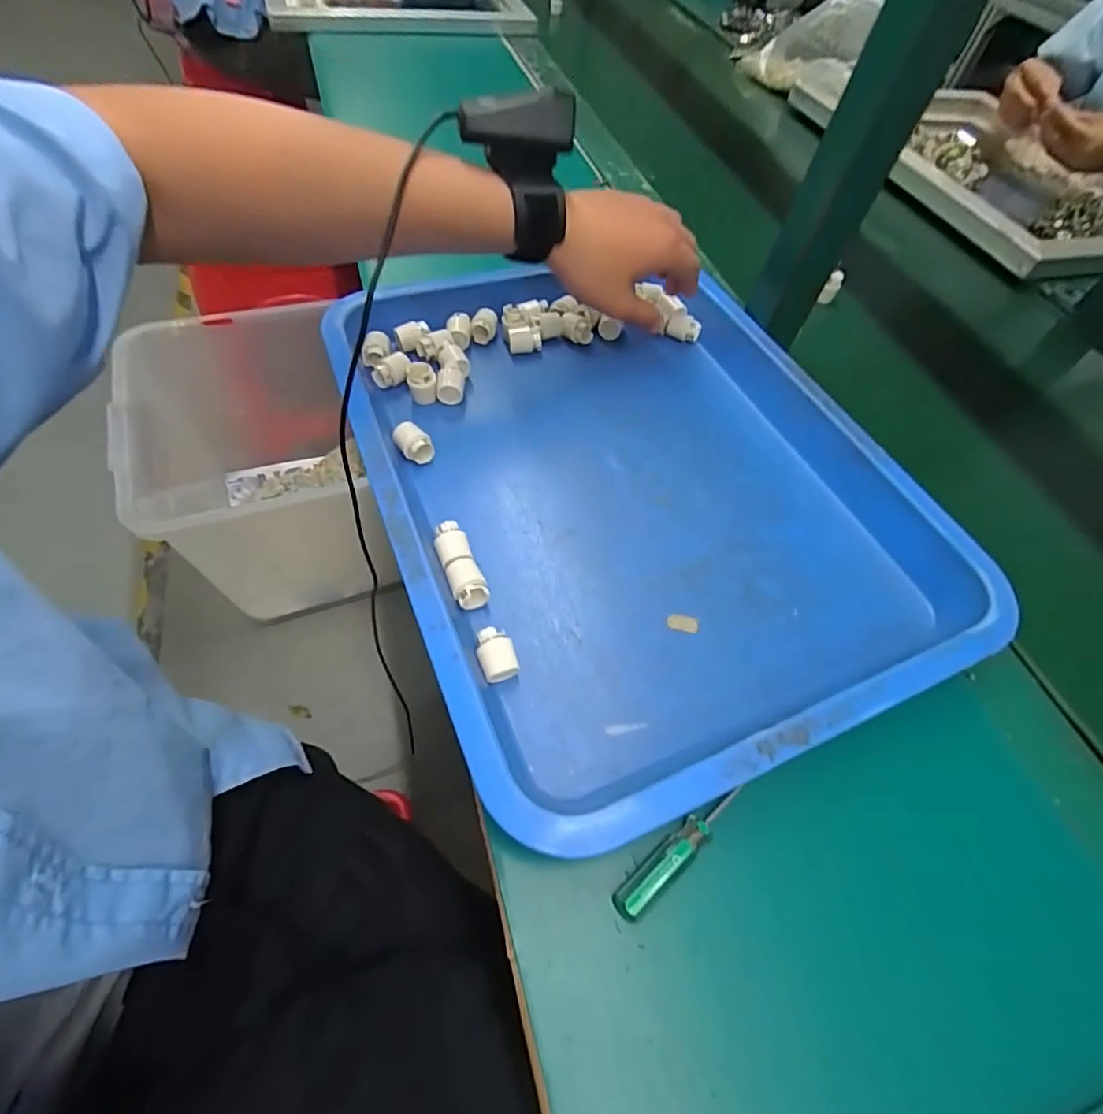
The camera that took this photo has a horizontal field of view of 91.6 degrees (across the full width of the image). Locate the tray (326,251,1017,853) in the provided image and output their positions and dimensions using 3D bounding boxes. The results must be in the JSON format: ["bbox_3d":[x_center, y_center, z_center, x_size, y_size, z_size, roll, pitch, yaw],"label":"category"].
[{"bbox_3d":[0.051,-0.067,0.388,0.341,0.051,0.433,-17,61,-18],"label":"tray"}]

